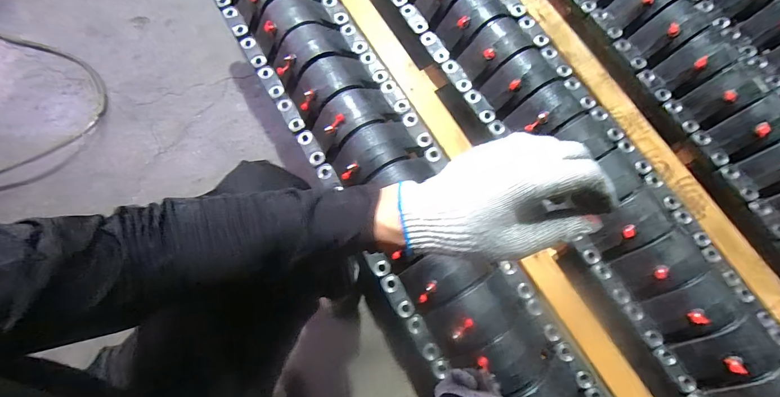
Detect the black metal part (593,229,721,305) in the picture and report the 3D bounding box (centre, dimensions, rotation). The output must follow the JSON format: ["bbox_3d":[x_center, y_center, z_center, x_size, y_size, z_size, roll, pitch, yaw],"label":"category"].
[{"bbox_3d":[0.514,0.110,0.655,0.228,0.073,0.105,-23,78,-6],"label":"black metal part"}]

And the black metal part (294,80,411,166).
[{"bbox_3d":[-0.077,-0.168,0.736,0.239,0.092,0.091,-30,79,-7],"label":"black metal part"}]

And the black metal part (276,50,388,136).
[{"bbox_3d":[-0.125,-0.240,0.765,0.241,0.097,0.099,-29,79,-7],"label":"black metal part"}]

